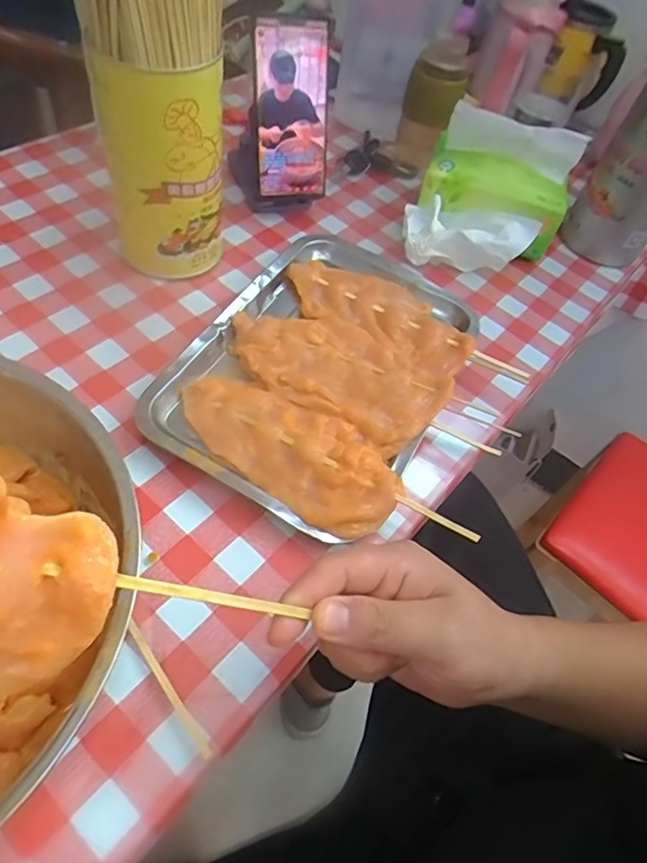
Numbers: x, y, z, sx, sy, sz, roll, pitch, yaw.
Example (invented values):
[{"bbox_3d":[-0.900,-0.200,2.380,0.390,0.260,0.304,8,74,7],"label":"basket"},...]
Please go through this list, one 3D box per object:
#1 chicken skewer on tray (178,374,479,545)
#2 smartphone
[{"bbox_3d":[-0.008,0.022,0.413,0.228,0.024,0.080,39,56,16],"label":"chicken skewer on tray"},{"bbox_3d":[-0.030,-0.317,0.547,0.069,0.151,0.011,-7,33,-16],"label":"smartphone"}]

